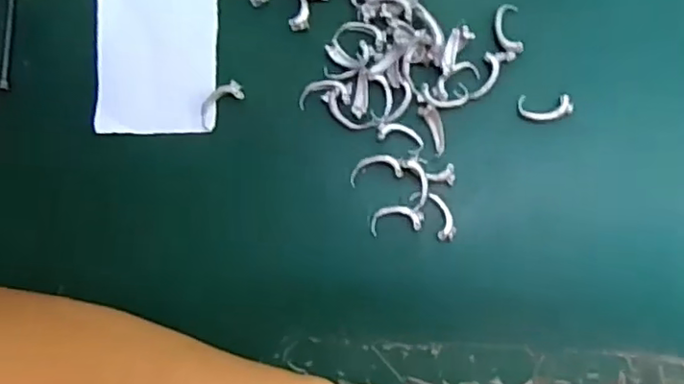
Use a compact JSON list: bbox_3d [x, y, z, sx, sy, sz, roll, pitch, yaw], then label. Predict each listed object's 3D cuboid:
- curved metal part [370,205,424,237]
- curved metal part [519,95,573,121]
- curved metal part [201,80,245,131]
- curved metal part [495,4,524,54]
[{"bbox_3d":[0.022,0.011,0.257,0.022,0.004,0.011,-7,85,5],"label":"curved metal part"},{"bbox_3d":[0.083,-0.035,0.254,0.021,0.004,0.011,2,86,6],"label":"curved metal part"},{"bbox_3d":[-0.053,-0.039,0.268,0.023,0.006,0.011,-41,83,2],"label":"curved metal part"},{"bbox_3d":[0.069,-0.068,0.258,0.010,0.004,0.021,-8,85,5],"label":"curved metal part"}]

